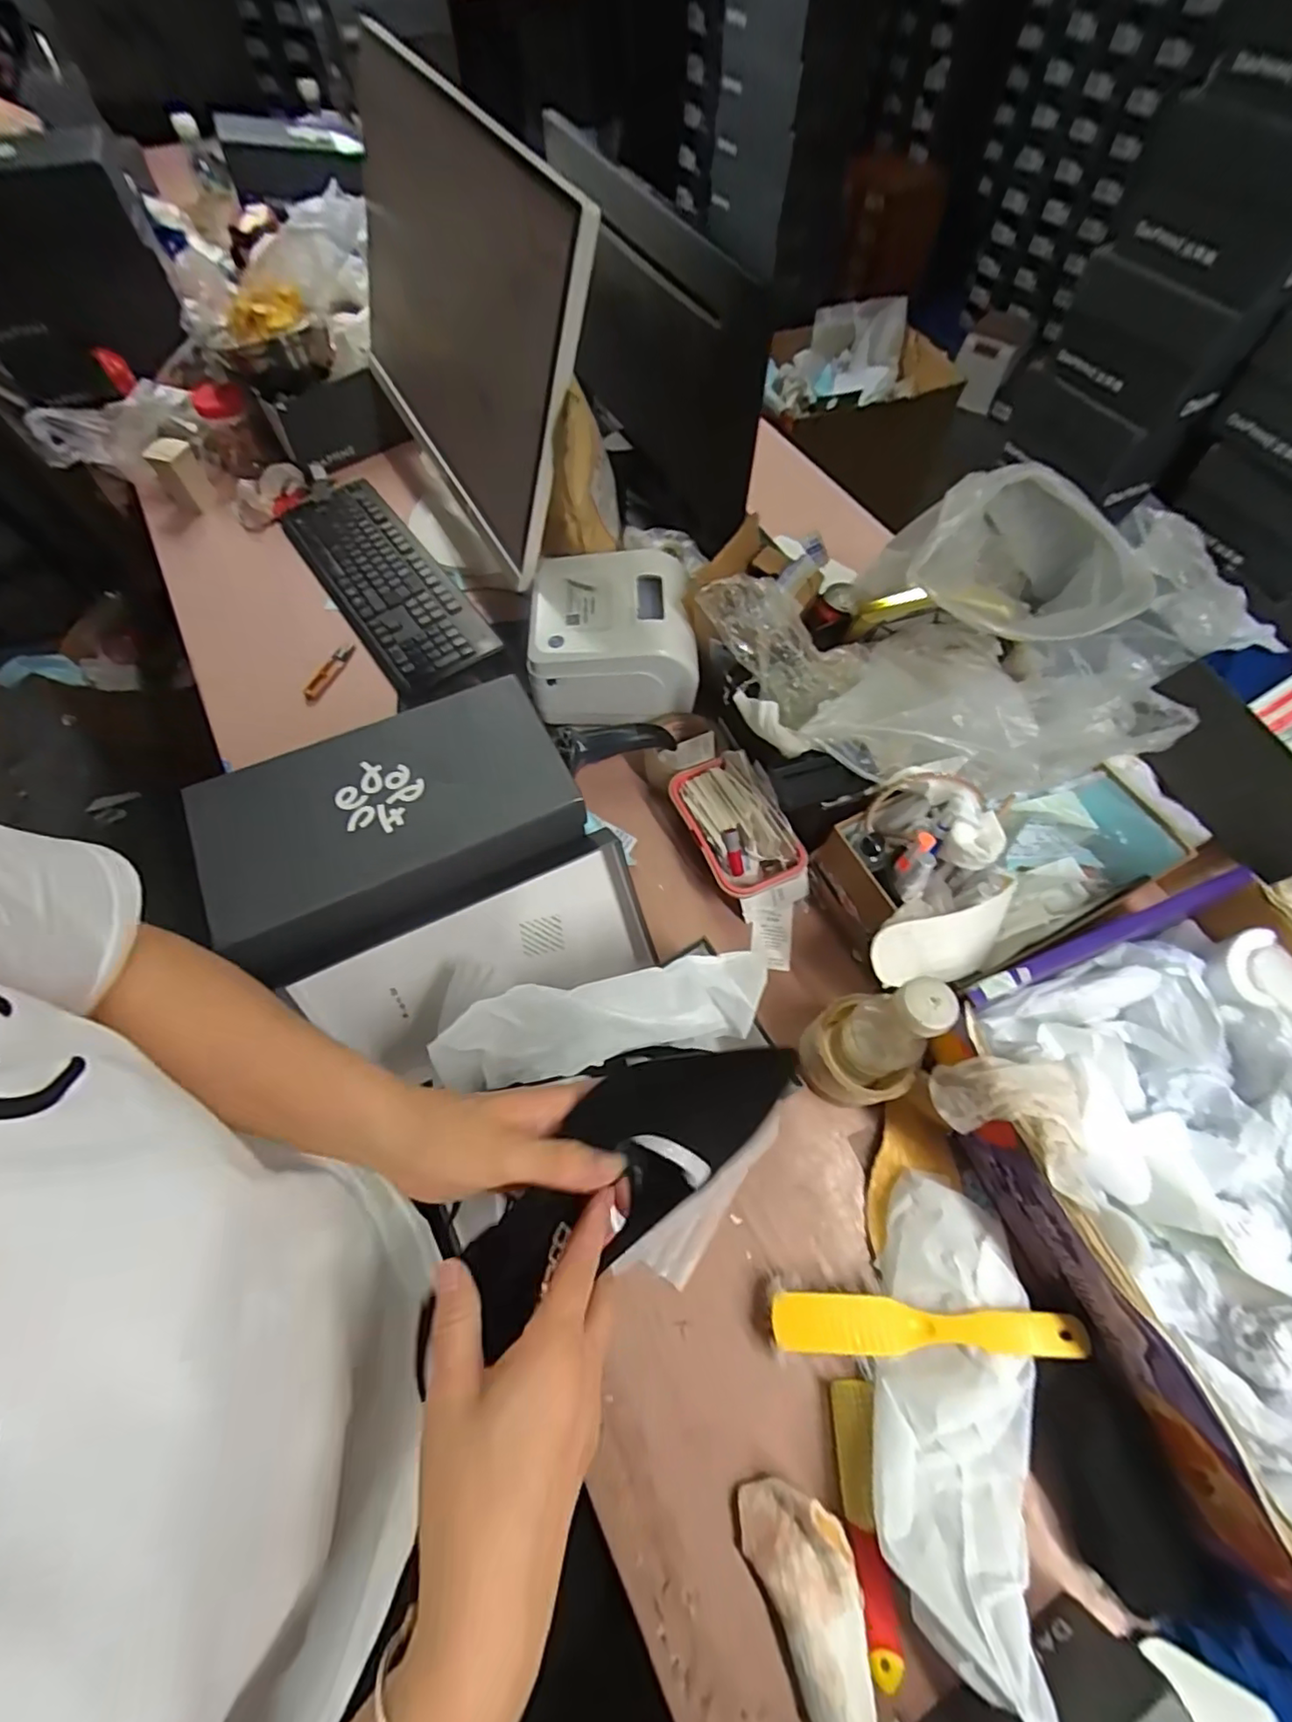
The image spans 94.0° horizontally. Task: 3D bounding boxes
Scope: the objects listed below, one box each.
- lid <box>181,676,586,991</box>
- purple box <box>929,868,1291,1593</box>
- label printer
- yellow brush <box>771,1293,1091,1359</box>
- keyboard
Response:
[{"bbox_3d":[-0.212,-0.033,0.525,0.291,0.068,0.184,-25,66,-12],"label":"lid"},{"bbox_3d":[0.448,0.248,0.468,0.328,0.136,0.390,-21,65,-11],"label":"purple box"},{"bbox_3d":[-0.040,-0.269,0.730,0.185,0.112,0.160,-3,63,-2],"label":"label printer"},{"bbox_3d":[0.212,0.362,0.470,0.221,0.060,0.037,1,63,0],"label":"yellow brush"},{"bbox_3d":[-0.369,-0.398,0.850,0.145,0.029,0.387,-34,73,-13],"label":"keyboard"}]

